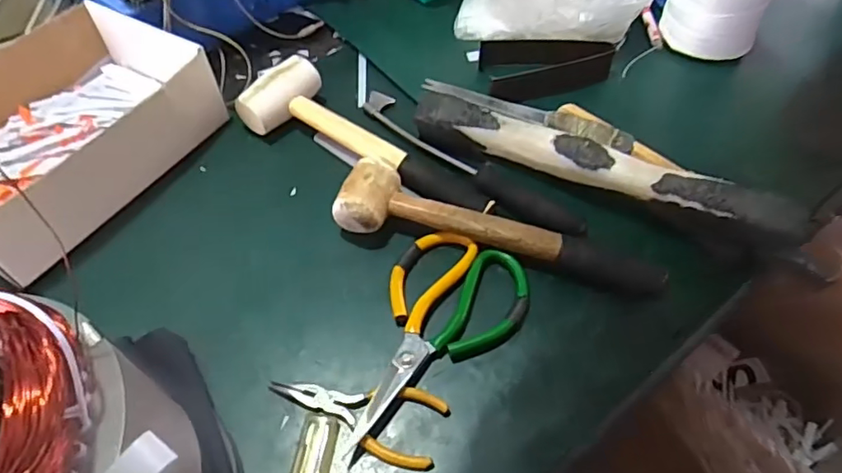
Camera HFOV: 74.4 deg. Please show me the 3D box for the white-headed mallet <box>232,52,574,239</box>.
[{"bbox_3d":[-0.025,-0.083,0.501,0.304,0.045,0.082,24,59,17],"label":"white-headed mallet"}]

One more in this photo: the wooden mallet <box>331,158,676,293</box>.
[{"bbox_3d":[0.060,-0.009,0.444,0.252,0.044,0.057,11,56,10],"label":"wooden mallet"}]

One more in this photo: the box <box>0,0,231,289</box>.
[{"bbox_3d":[-0.326,-0.100,0.504,0.194,0.073,0.257,24,59,18],"label":"box"}]

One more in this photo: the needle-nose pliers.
[{"bbox_3d":[-0.046,0.118,0.378,0.123,0.010,0.049,14,57,11],"label":"needle-nose pliers"}]

